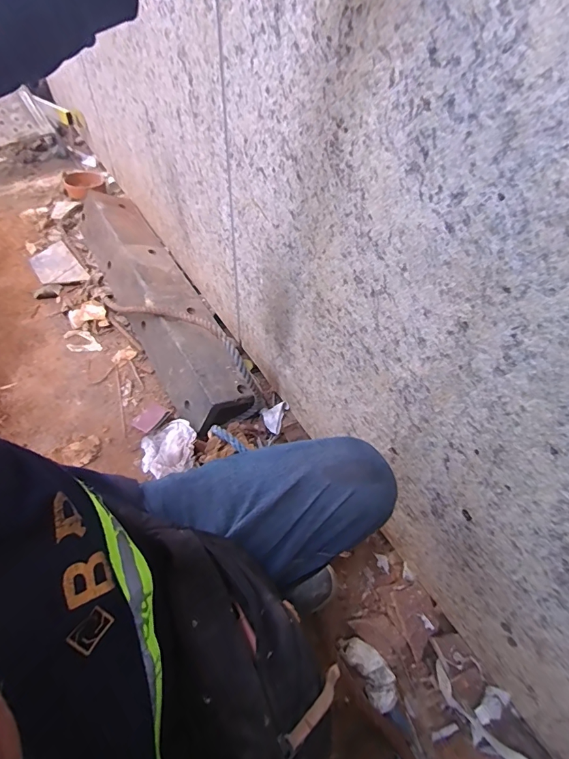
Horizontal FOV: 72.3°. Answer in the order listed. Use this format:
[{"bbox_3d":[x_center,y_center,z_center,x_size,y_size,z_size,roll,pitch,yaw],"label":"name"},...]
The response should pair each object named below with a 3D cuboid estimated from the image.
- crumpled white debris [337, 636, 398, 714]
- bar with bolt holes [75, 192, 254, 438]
[{"bbox_3d":[0.146,0.502,0.676,0.055,0.041,0.115,-27,59,-22],"label":"crumpled white debris"},{"bbox_3d":[-0.391,-0.254,1.171,0.222,0.157,0.986,-24,58,-20],"label":"bar with bolt holes"}]

